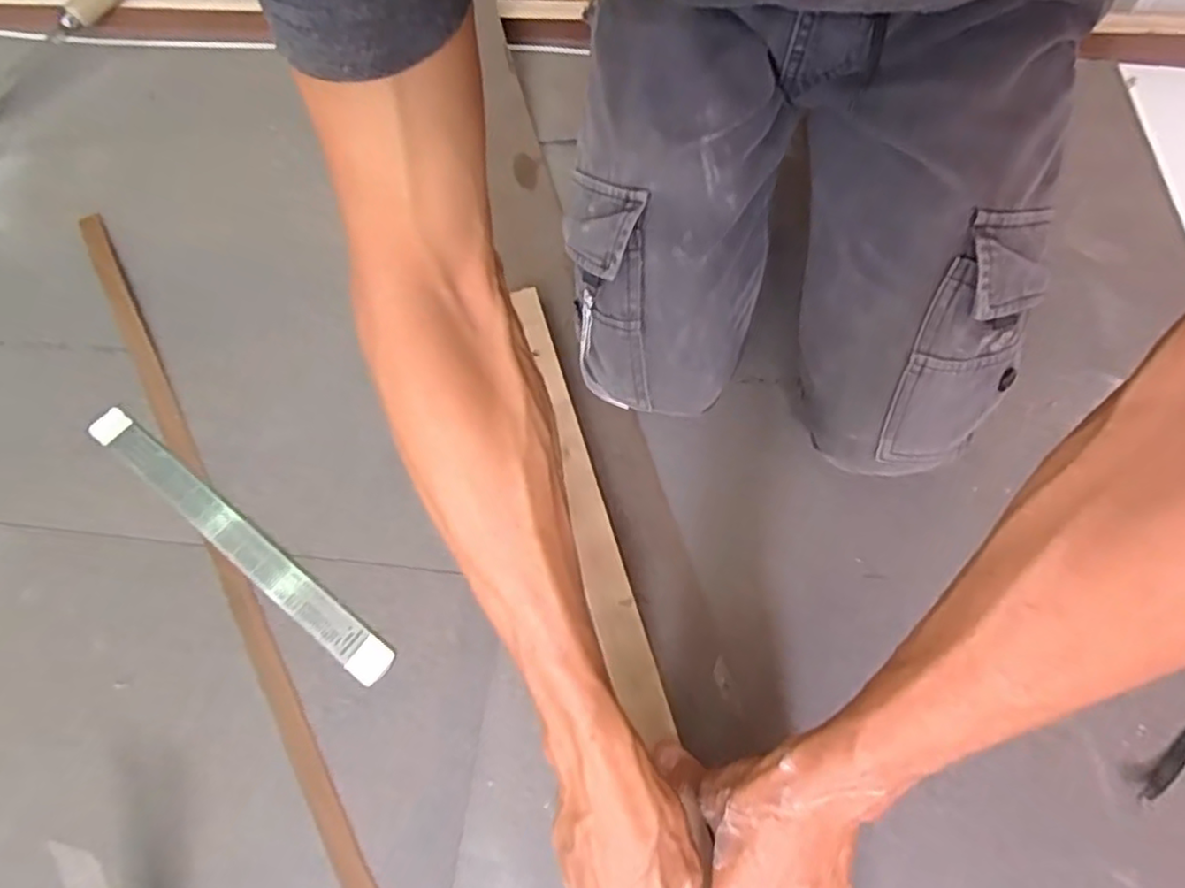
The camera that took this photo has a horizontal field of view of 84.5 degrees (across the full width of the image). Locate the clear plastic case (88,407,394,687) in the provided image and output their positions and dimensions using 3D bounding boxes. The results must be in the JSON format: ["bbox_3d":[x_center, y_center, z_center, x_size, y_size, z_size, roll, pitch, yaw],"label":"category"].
[{"bbox_3d":[-0.287,0.069,0.515,0.338,0.012,0.029,34,69,17],"label":"clear plastic case"}]

